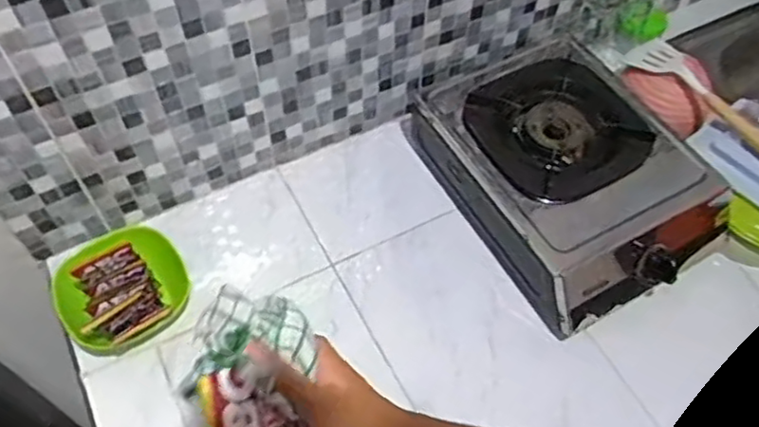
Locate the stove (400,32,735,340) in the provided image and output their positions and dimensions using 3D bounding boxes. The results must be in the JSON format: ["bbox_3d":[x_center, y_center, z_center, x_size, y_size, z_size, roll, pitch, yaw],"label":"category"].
[{"bbox_3d":[0.243,-0.071,0.886,0.273,0.114,0.397,-26,60,-17],"label":"stove"}]

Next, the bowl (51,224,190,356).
[{"bbox_3d":[-0.311,0.092,0.801,0.132,0.080,0.151,38,63,22],"label":"bowl"}]

